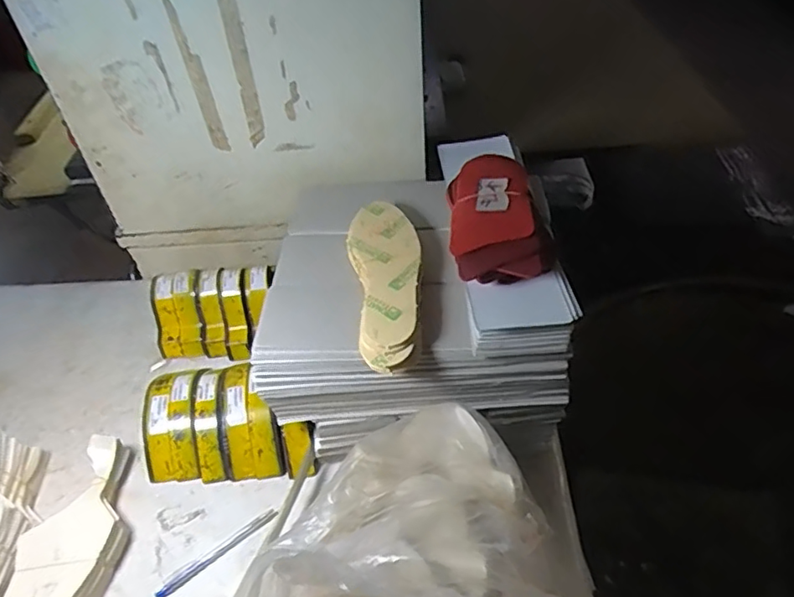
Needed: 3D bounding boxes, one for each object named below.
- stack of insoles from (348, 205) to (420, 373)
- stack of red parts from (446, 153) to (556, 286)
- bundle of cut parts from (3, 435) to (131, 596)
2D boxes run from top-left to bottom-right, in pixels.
[{"bbox_3d":[-0.011,-0.030,0.650,0.075,0.027,0.242,-7,46,-2],"label":"stack of insoles"},{"bbox_3d":[0.104,-0.086,0.623,0.109,0.045,0.172,-6,46,-1],"label":"stack of red parts"},{"bbox_3d":[-0.341,0.250,0.647,0.102,0.058,0.190,17,50,19],"label":"bundle of cut parts"}]

